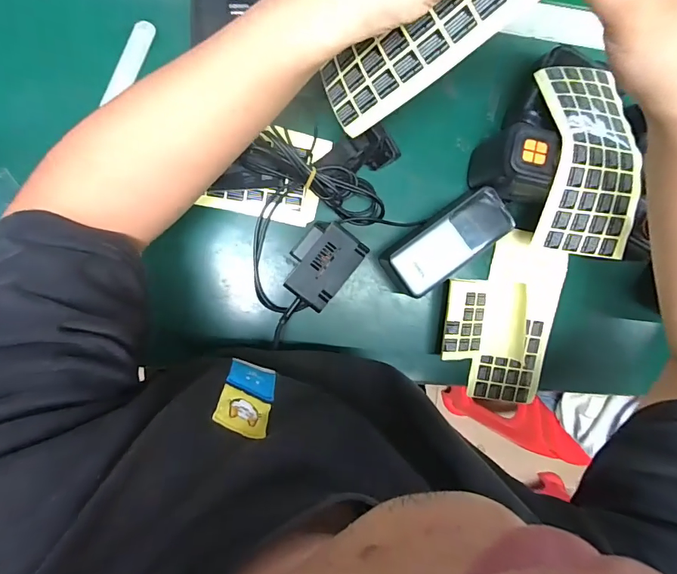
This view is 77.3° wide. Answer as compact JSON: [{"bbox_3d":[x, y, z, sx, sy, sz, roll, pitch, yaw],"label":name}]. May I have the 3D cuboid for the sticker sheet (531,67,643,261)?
[{"bbox_3d":[0.236,-0.124,0.406,0.085,0.048,0.185,2,93,-5],"label":"sticker sheet"}]

